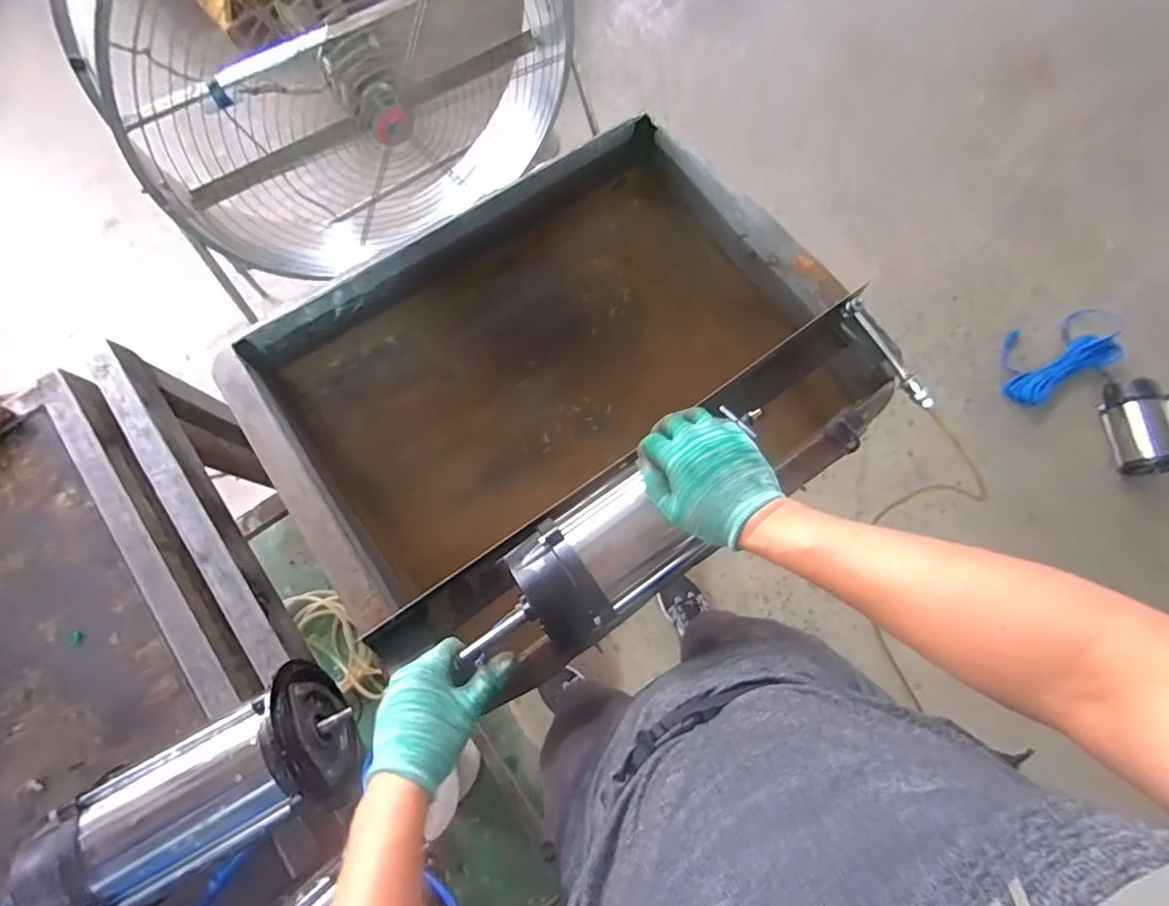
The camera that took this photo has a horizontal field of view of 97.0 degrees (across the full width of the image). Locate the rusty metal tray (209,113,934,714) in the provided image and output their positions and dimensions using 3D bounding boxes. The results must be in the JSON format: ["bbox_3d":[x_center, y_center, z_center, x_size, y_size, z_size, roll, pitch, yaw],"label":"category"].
[{"bbox_3d":[-0.033,-0.091,0.783,0.752,0.231,0.599,-35,79,-10],"label":"rusty metal tray"}]

